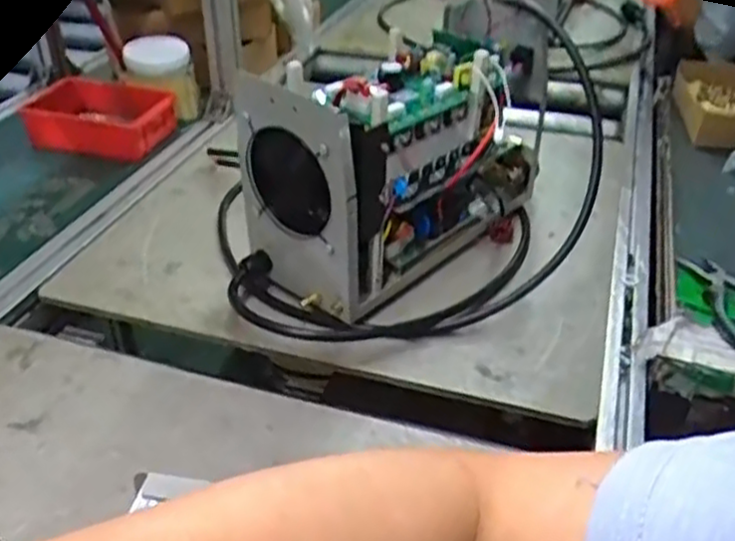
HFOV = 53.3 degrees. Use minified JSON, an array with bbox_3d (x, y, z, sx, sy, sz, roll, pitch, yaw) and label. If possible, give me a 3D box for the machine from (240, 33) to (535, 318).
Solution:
[{"bbox_3d":[0.045,-0.128,0.823,0.180,0.226,0.355,23,42,29],"label":"machine"}]

